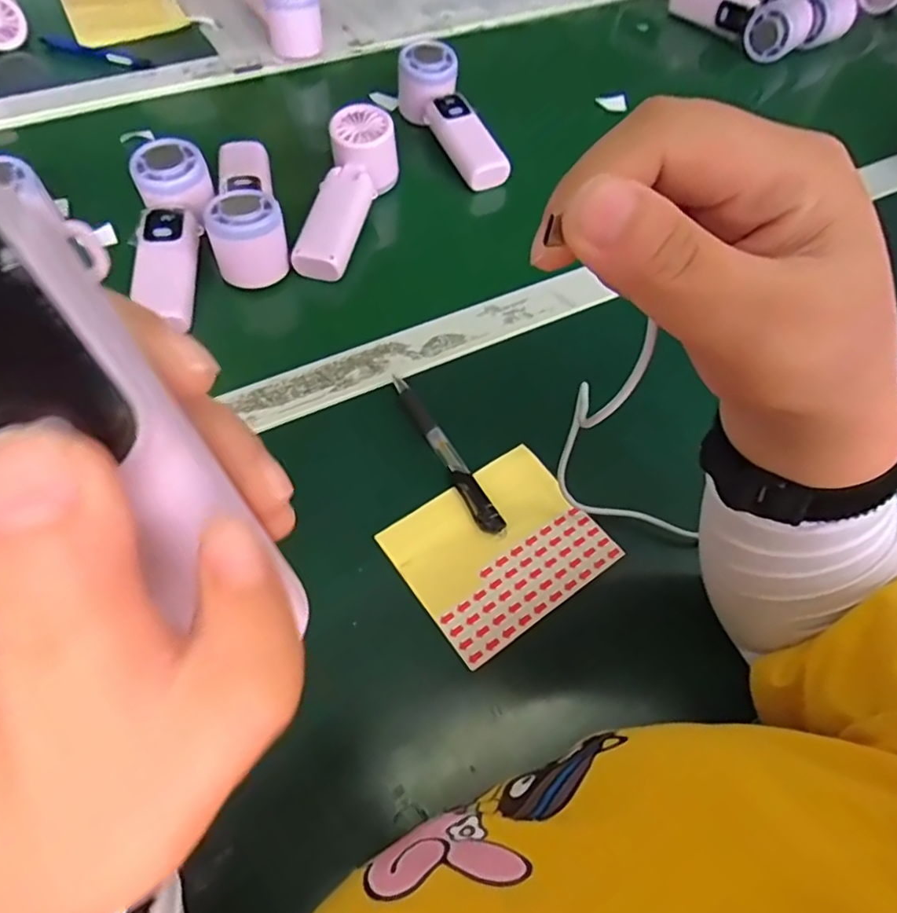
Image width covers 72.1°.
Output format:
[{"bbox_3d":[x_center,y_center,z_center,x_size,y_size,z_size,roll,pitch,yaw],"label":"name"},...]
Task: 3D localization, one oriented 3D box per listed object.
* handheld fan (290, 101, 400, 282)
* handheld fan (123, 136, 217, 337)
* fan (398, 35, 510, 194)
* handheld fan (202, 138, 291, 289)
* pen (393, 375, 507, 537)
[{"bbox_3d":[-0.083,-0.223,0.518,0.056,0.058,0.158,9,61,4],"label":"handheld fan"},{"bbox_3d":[-0.212,-0.170,0.481,0.058,0.063,0.157,-10,61,-7],"label":"handheld fan"},{"bbox_3d":[0.005,-0.321,0.598,0.052,0.045,0.178,-24,75,-17],"label":"fan"},{"bbox_3d":[-0.173,-0.218,0.514,0.055,0.055,0.154,-14,62,-9],"label":"handheld fan"},{"bbox_3d":[-0.002,-0.003,0.413,0.014,0.010,0.136,-26,65,-15],"label":"pen"}]

